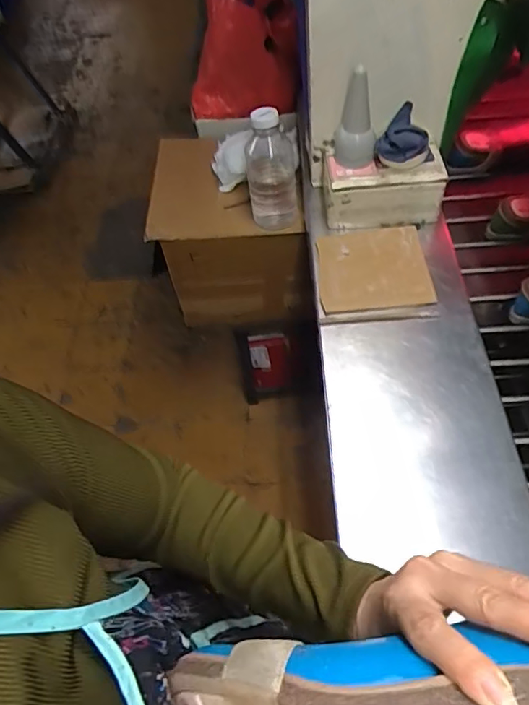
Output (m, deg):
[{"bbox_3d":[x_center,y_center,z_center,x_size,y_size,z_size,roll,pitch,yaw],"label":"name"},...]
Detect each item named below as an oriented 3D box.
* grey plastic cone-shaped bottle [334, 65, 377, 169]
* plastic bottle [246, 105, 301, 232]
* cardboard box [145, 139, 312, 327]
[{"bbox_3d":[0.151,-0.380,0.871,0.067,0.156,0.061,4,55,6],"label":"grey plastic cone-shaped bottle"},{"bbox_3d":[0.015,-0.363,1.035,0.100,0.231,0.114,-5,55,0],"label":"plastic bottle"},{"bbox_3d":[-0.074,-0.288,1.284,0.329,0.297,0.340,-4,55,1],"label":"cardboard box"}]

